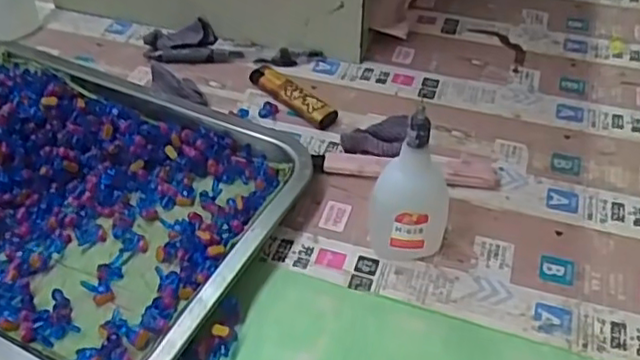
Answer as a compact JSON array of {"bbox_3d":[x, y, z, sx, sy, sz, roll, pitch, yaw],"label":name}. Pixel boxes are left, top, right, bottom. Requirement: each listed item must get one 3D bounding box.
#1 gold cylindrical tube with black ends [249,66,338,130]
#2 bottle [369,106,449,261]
[{"bbox_3d":[-0.021,-0.063,0.482,0.017,0.014,0.080,-33,52,-29],"label":"gold cylindrical tube with black ends"},{"bbox_3d":[0.051,0.003,0.363,0.043,0.096,0.030,5,44,6],"label":"bottle"}]

